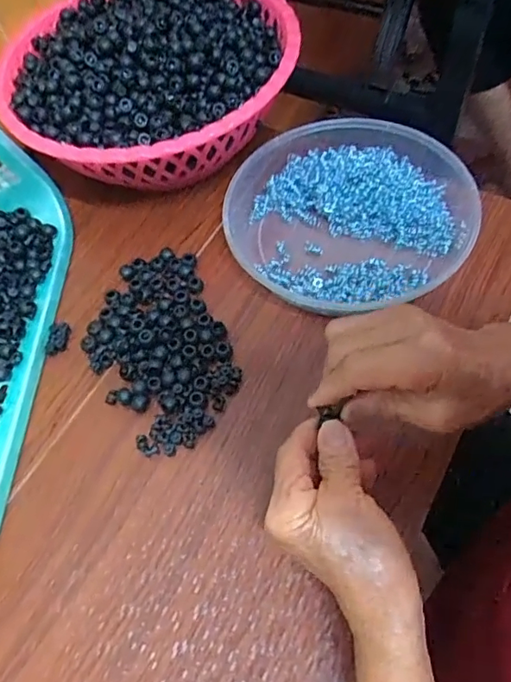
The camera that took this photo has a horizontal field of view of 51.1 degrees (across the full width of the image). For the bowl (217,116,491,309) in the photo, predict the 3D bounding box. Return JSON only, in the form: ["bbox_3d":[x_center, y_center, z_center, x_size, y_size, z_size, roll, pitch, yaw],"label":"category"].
[{"bbox_3d":[0.085,-0.122,0.503,0.215,0.044,0.227,-3,61,5],"label":"bowl"}]

